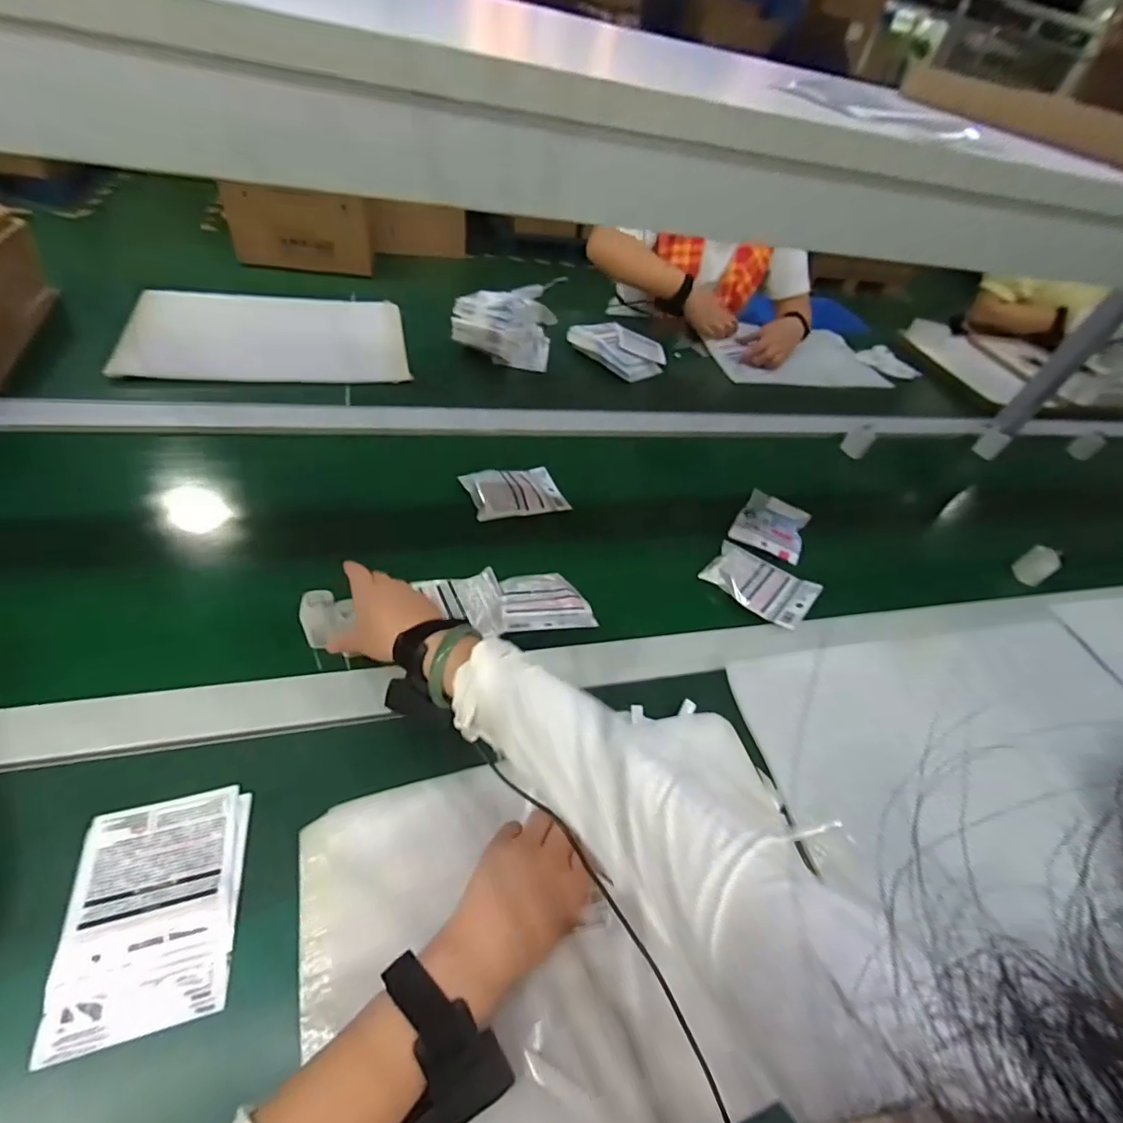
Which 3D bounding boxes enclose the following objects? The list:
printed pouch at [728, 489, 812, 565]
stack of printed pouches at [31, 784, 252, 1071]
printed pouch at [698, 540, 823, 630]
[{"bbox_3d":[0.310,-0.054,0.765,0.098,0.021,0.113,27,49,19],"label":"printed pouch"},{"bbox_3d":[-0.294,0.249,0.379,0.108,0.019,0.147,-9,48,-15],"label":"stack of printed pouches"},{"bbox_3d":[0.259,0.022,0.678,0.131,0.021,0.087,33,51,23],"label":"printed pouch"}]

